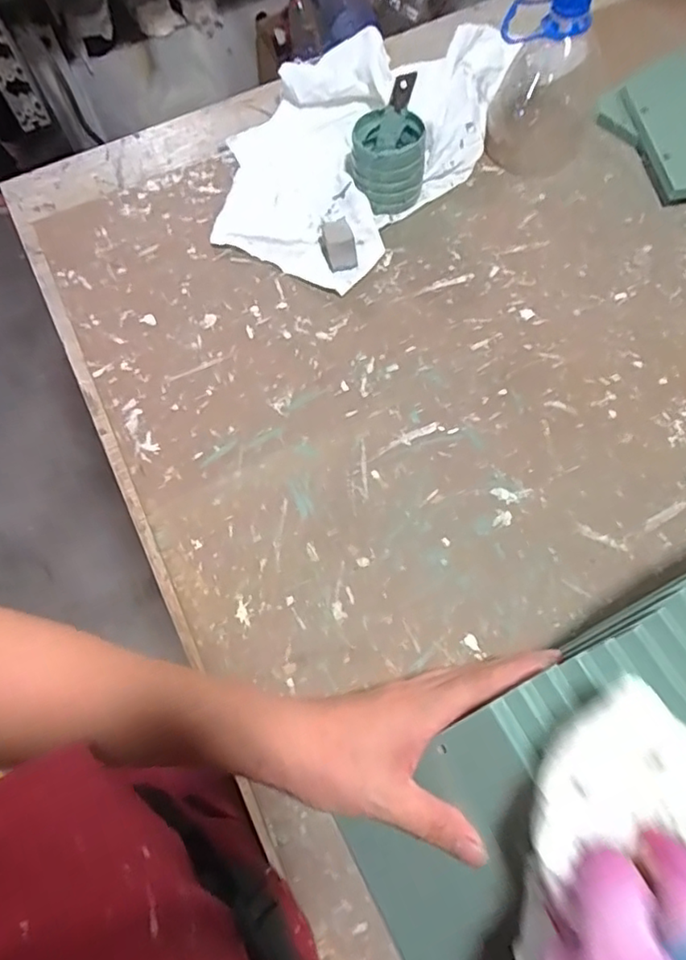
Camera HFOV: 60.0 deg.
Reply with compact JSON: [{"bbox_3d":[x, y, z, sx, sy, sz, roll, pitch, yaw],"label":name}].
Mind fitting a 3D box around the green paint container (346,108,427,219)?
[{"bbox_3d":[0.039,-0.286,0.543,0.066,0.067,0.061,-1,66,1],"label":"green paint container"}]

